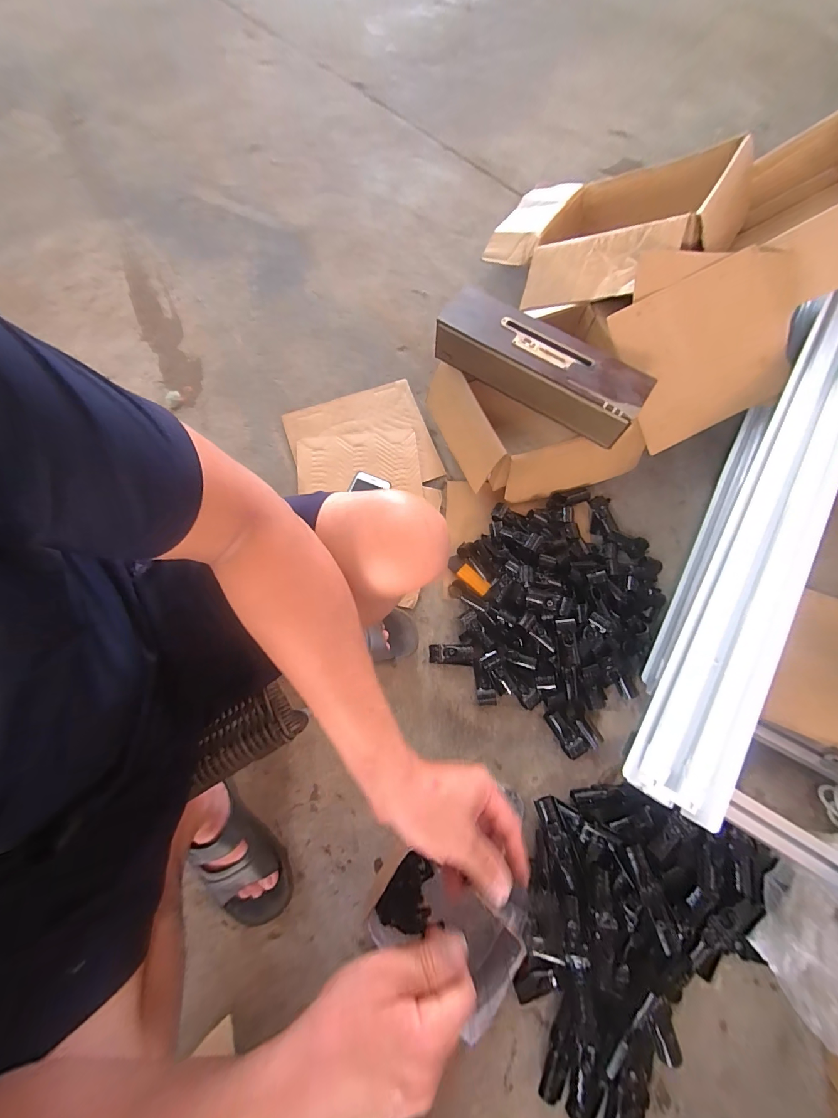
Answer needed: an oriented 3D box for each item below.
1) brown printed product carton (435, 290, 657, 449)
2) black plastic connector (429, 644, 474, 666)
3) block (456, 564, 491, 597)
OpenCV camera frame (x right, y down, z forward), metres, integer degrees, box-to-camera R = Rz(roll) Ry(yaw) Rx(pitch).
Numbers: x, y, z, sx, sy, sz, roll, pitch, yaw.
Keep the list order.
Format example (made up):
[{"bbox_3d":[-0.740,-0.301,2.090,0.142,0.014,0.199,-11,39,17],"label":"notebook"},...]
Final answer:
[{"bbox_3d":[0.210,-0.342,0.678,0.369,0.081,0.109,33,74,9],"label":"brown printed product carton"},{"bbox_3d":[0.059,0.173,0.693,0.078,0.025,0.036,5,72,1],"label":"black plastic connector"},{"bbox_3d":[0.106,0.042,0.737,0.069,0.015,0.027,40,76,11],"label":"block"}]

